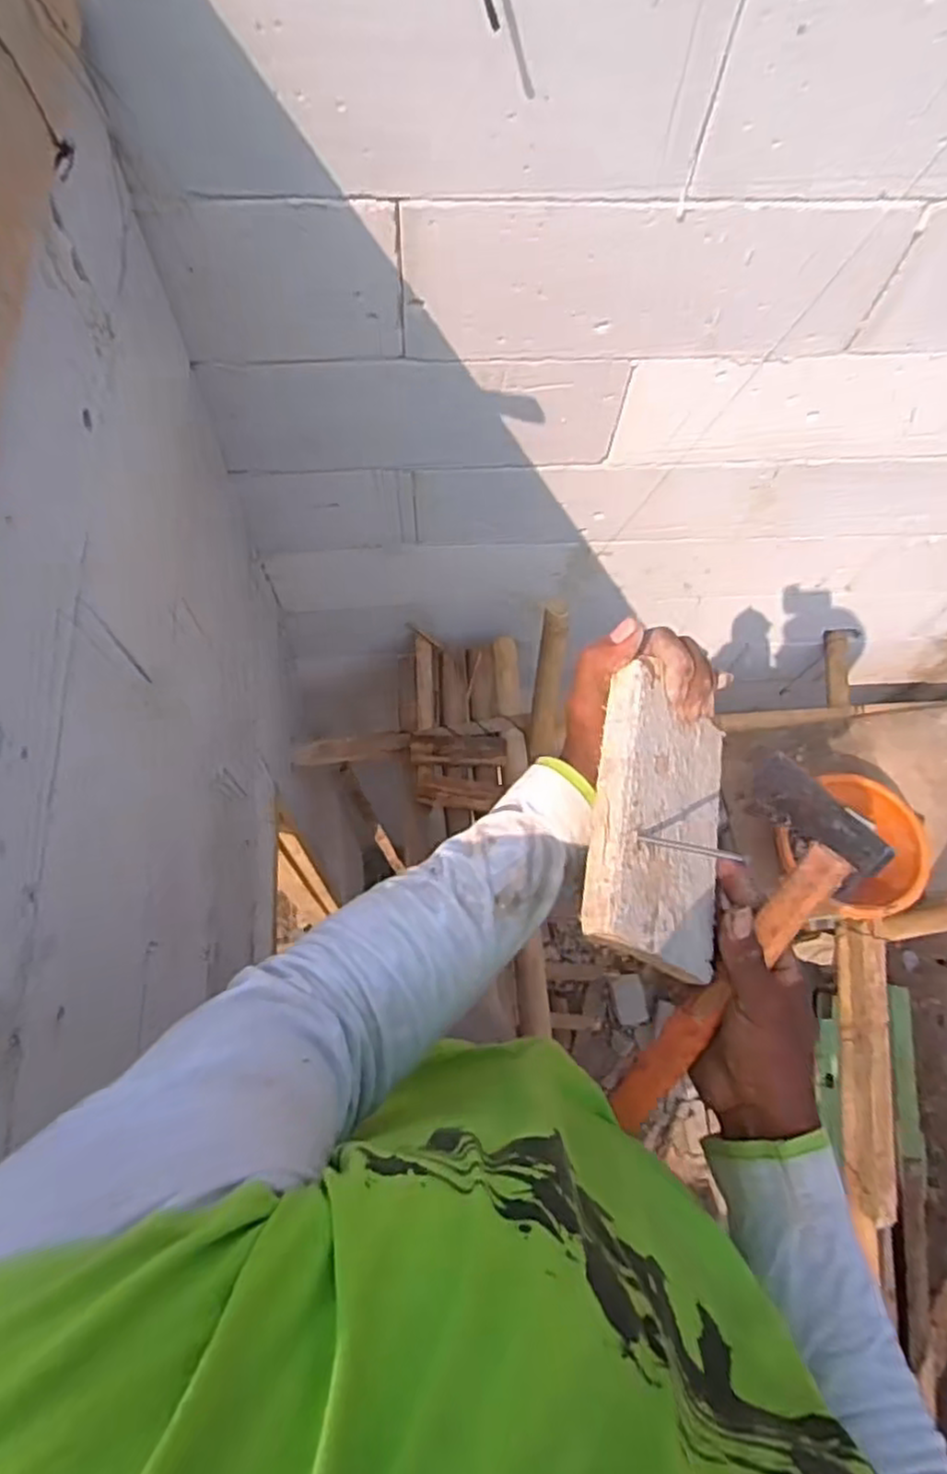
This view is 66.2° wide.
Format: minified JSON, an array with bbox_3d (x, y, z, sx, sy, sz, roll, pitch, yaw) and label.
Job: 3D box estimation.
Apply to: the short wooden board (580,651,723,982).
[{"bbox_3d":[0.113,0.052,0.424,0.016,0.140,0.156,-6,64,37],"label":"short wooden board"}]

